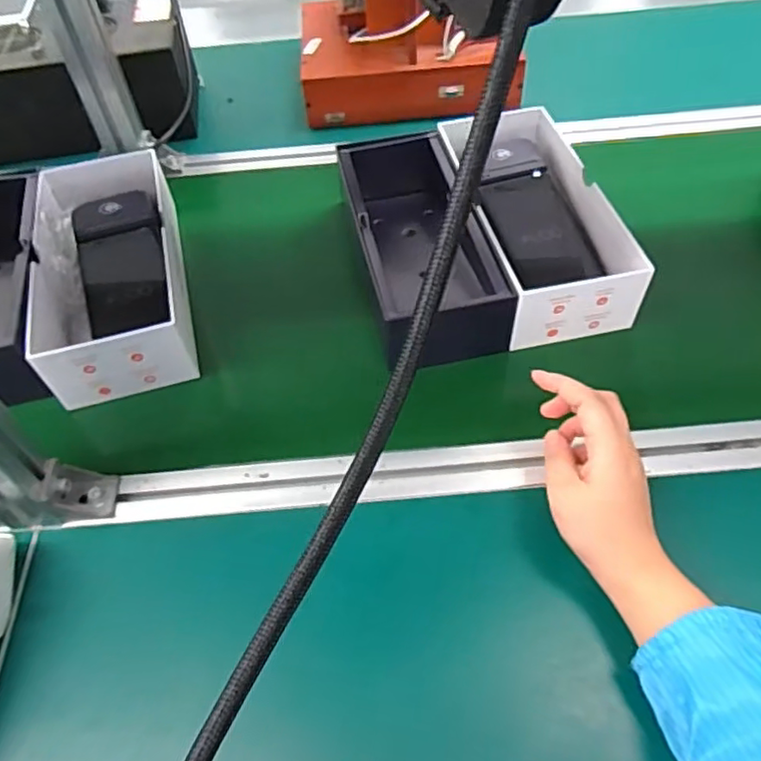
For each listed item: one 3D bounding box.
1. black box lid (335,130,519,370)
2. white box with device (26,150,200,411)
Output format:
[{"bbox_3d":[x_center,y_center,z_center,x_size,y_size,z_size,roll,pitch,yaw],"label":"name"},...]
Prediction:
[{"bbox_3d":[0.034,-0.137,0.614,0.114,0.074,0.250,-11,53,-6],"label":"black box lid"},{"bbox_3d":[-0.262,-0.122,0.613,0.123,0.073,0.303,-16,54,-9],"label":"white box with device"}]

